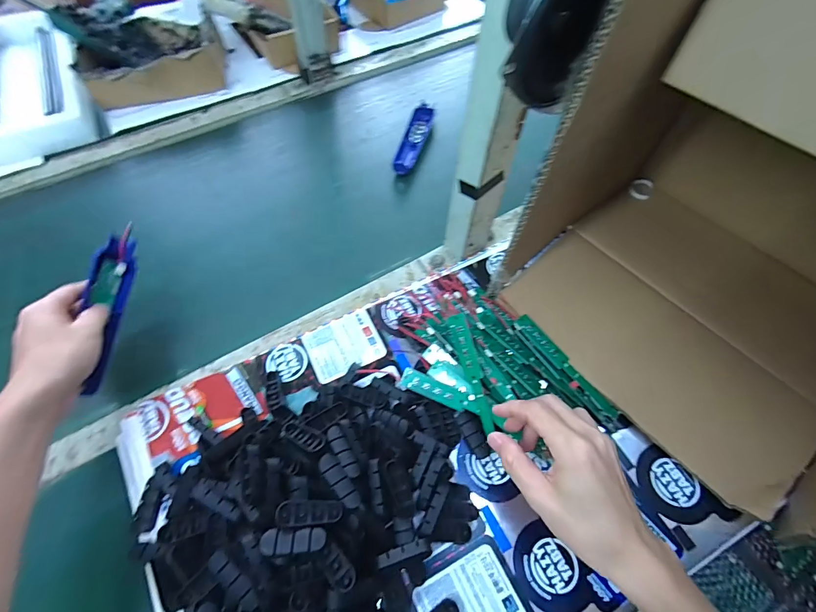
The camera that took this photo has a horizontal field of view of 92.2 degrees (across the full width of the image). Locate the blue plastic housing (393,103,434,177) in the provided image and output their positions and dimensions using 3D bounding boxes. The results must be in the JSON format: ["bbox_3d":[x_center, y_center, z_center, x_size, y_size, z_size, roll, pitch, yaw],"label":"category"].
[{"bbox_3d":[0.009,-0.269,0.636,0.036,0.018,0.157,15,61,7],"label":"blue plastic housing"}]

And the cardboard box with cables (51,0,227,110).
[{"bbox_3d":[-0.450,-0.450,0.677,0.221,0.100,0.239,-27,64,-16],"label":"cardboard box with cables"}]

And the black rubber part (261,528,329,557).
[{"bbox_3d":[-0.085,0.174,0.291,0.047,0.006,0.016,-2,60,-2],"label":"black rubber part"}]

